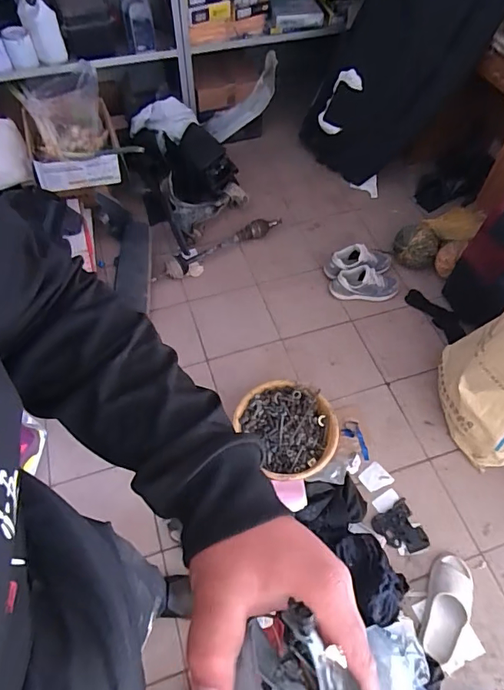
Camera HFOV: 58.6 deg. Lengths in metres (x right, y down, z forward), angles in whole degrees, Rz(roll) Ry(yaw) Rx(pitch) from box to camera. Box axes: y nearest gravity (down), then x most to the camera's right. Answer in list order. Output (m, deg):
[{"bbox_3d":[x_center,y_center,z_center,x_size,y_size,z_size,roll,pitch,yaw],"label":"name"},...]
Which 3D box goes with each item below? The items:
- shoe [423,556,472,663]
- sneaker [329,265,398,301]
[{"bbox_3d":[0.549,0.732,1.257,0.112,0.072,0.268,22,60,13],"label":"shoe"},{"bbox_3d":[0.459,-0.244,1.810,0.277,0.091,0.118,0,57,0],"label":"sneaker"}]

